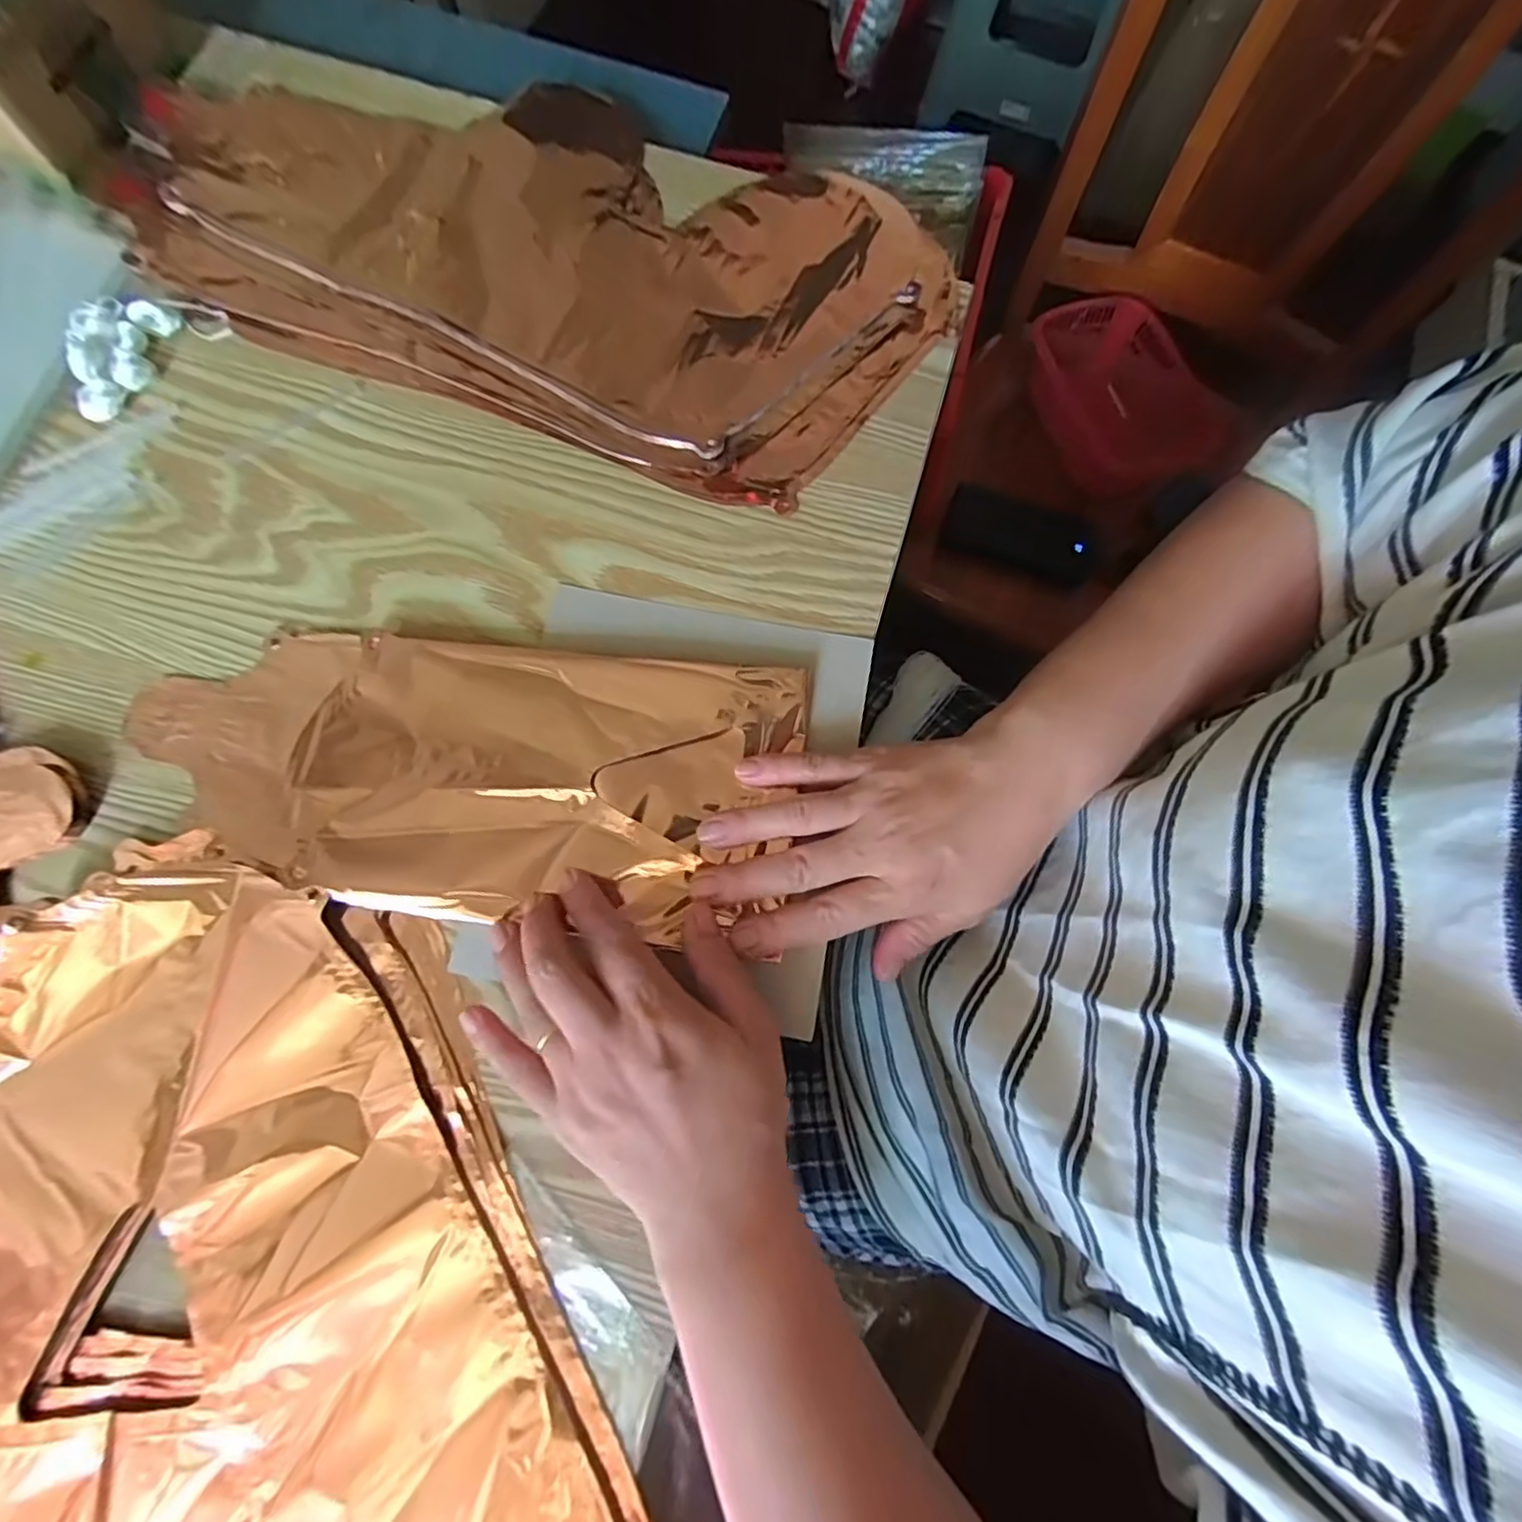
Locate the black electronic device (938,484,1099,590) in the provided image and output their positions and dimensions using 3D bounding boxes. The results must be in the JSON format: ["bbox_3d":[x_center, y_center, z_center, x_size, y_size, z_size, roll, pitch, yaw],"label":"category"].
[{"bbox_3d":[0.274,-0.241,0.707,0.159,0.016,0.085,16,76,2],"label":"black electronic device"}]

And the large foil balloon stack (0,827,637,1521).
[{"bbox_3d":[-0.256,0.264,0.238,0.361,0.021,0.407,-24,77,-7],"label":"large foil balloon stack"}]

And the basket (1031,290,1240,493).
[{"bbox_3d":[0.435,-0.418,0.791,0.266,0.137,0.125,21,77,3],"label":"basket"}]

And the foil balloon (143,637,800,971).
[{"bbox_3d":[-0.135,0.005,0.314,0.301,0.017,0.130,1,76,-2],"label":"foil balloon"}]

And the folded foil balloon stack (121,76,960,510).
[{"bbox_3d":[-0.129,-0.299,0.386,0.451,0.019,0.226,20,76,4],"label":"folded foil balloon stack"}]

